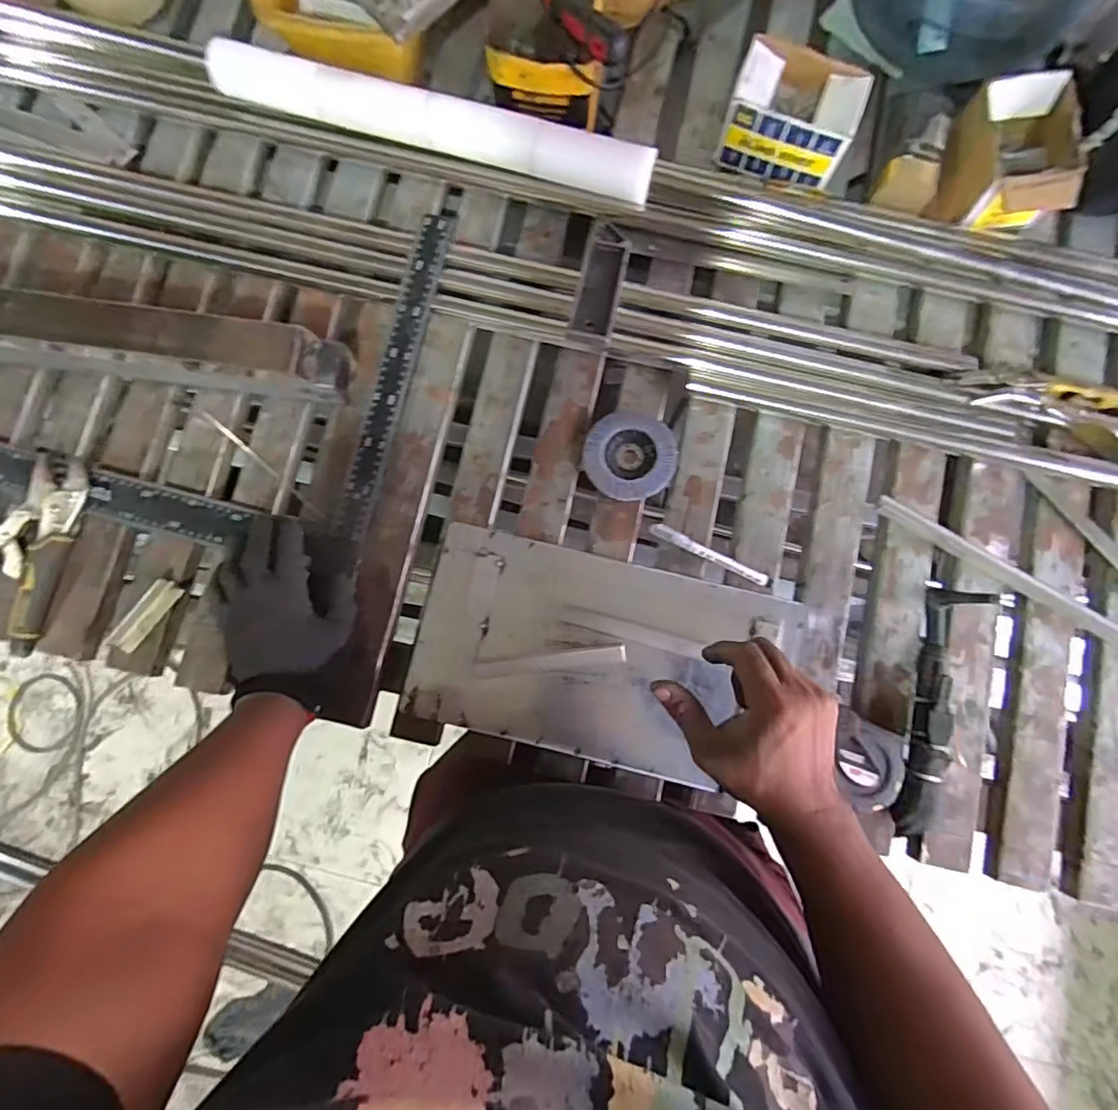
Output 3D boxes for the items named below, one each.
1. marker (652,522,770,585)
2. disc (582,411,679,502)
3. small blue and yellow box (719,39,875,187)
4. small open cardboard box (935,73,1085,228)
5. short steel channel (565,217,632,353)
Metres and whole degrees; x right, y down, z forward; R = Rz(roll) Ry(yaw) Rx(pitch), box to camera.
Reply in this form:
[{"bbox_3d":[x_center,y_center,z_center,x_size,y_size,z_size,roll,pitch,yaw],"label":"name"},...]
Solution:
[{"bbox_3d":[0.157,0.000,0.581,0.130,0.011,0.014,27,84,3],"label":"marker"},{"bbox_3d":[0.077,-0.106,0.593,0.098,0.016,0.097,0,83,0],"label":"disc"},{"bbox_3d":[0.253,-0.478,0.610,0.133,0.075,0.115,17,84,2],"label":"small blue and yellow box"},{"bbox_3d":[0.473,-0.423,0.597,0.112,0.078,0.130,7,83,1],"label":"small open cardboard box"},{"bbox_3d":[0.045,-0.287,0.583,0.045,0.018,0.167,10,69,2],"label":"short steel channel"}]

